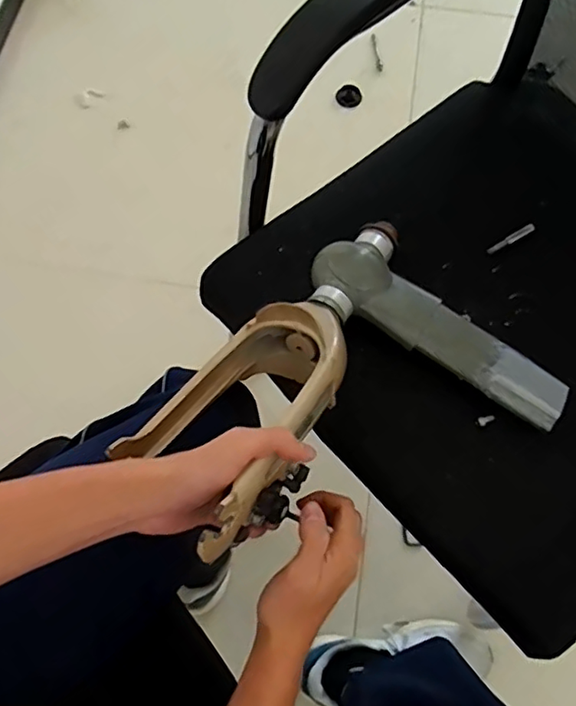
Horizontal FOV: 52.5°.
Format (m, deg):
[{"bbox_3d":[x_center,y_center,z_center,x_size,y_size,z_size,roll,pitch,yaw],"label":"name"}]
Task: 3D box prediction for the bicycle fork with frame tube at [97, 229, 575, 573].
[{"bbox_3d":[0.042,0.046,0.482,0.357,0.075,0.250,-33,74,-33],"label":"bicycle fork with frame tube"}]

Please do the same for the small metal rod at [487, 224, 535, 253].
[{"bbox_3d":[0.234,-0.119,0.611,0.060,0.004,0.009,-31,73,-8],"label":"small metal rod"}]

